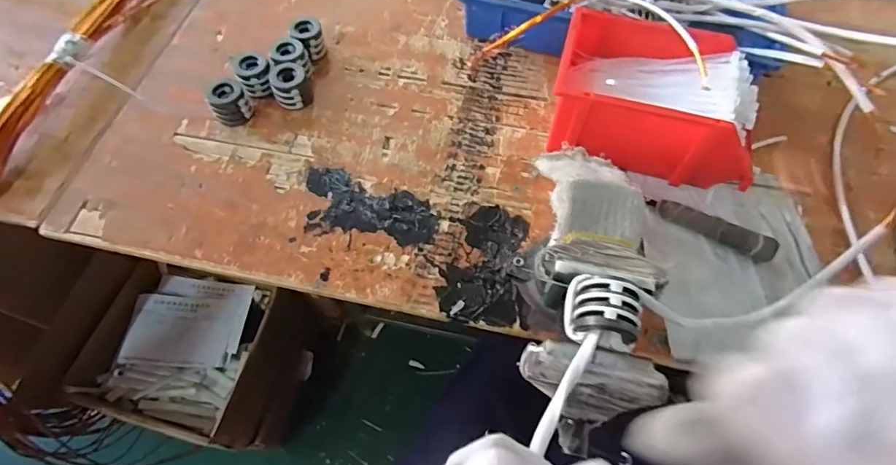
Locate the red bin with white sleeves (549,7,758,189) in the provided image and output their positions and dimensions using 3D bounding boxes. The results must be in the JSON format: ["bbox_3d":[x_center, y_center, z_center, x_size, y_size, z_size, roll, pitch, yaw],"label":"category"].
[{"bbox_3d":[0.251,-0.158,0.582,0.234,0.123,0.162,16,63,8],"label":"red bin with white sleeves"}]

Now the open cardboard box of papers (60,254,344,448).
[{"bbox_3d":[-0.520,0.272,1.058,0.344,0.320,0.352,15,62,8],"label":"open cardboard box of papers"}]

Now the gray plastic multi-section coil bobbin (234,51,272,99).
[{"bbox_3d":[-0.259,-0.207,0.630,0.043,0.049,0.050,-20,63,-11],"label":"gray plastic multi-section coil bobbin"}]

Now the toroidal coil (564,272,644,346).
[{"bbox_3d":[0.122,0.061,0.359,0.054,0.032,0.056,10,62,5],"label":"toroidal coil"}]

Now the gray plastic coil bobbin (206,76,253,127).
[{"bbox_3d":[-0.284,-0.167,0.607,0.050,0.045,0.043,-29,65,-15],"label":"gray plastic coil bobbin"}]

